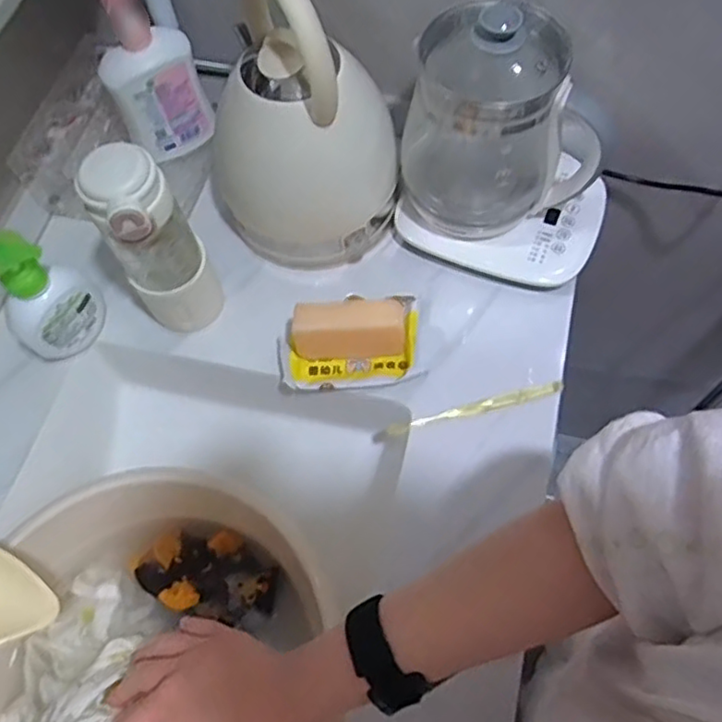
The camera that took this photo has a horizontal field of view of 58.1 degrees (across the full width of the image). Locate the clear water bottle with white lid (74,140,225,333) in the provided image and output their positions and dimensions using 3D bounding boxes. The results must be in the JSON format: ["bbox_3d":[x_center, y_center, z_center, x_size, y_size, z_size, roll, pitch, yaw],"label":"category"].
[{"bbox_3d":[-0.181,-0.099,0.587,0.071,0.204,0.064,-27,66,-9],"label":"clear water bottle with white lid"}]

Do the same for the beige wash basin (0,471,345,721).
[{"bbox_3d":[-0.179,0.272,0.566,0.325,0.093,0.324,-1,65,3],"label":"beige wash basin"}]

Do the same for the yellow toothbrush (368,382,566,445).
[{"bbox_3d":[0.102,0.046,0.619,0.182,0.013,0.014,-15,65,-4],"label":"yellow toothbrush"}]

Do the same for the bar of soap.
[{"bbox_3d":[-0.012,-0.032,0.624,0.105,0.061,0.035,-5,65,1],"label":"bar of soap"}]

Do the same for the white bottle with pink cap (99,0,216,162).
[{"bbox_3d":[-0.215,-0.292,0.672,0.092,0.167,0.051,-41,69,-15],"label":"white bottle with pink cap"}]

